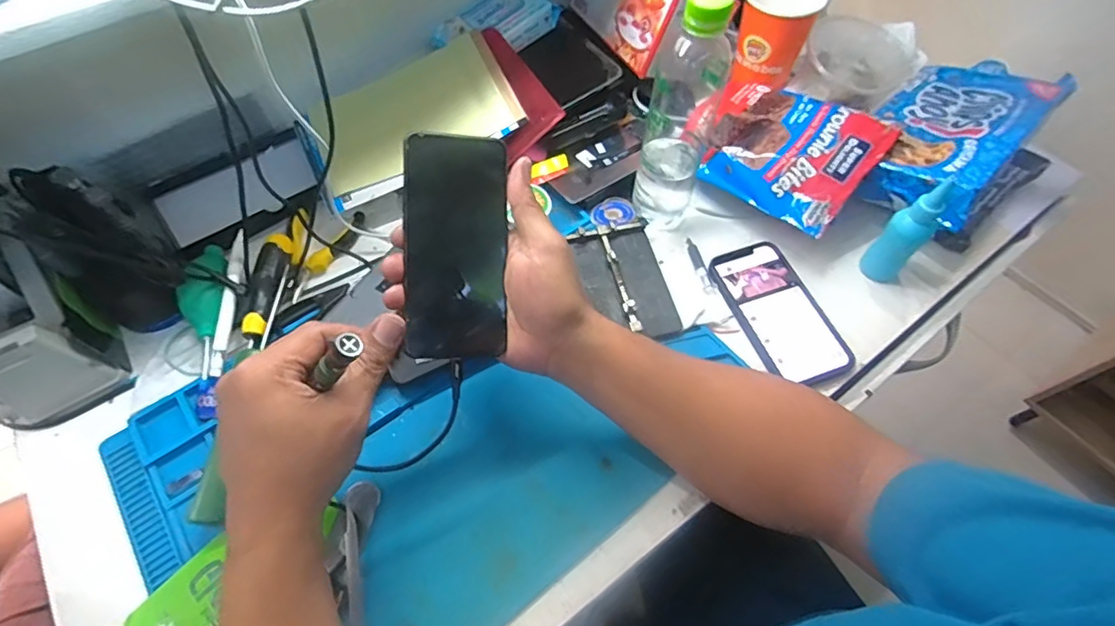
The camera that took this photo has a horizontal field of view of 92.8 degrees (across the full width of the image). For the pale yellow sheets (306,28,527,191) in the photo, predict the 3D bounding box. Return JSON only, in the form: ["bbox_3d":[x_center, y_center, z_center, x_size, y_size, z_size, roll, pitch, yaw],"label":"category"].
[{"bbox_3d":[-0.155,-0.217,0.574,0.208,0.018,0.142,-27,65,-2],"label":"pale yellow sheets"}]

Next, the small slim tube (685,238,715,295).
[{"bbox_3d":[0.143,-0.048,0.534,0.010,0.009,0.067,-9,60,-5],"label":"small slim tube"}]

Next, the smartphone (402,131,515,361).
[{"bbox_3d":[-0.071,-0.046,0.377,0.070,0.005,0.154,-1,93,-16],"label":"smartphone"}]

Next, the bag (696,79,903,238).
[{"bbox_3d":[0.229,-0.173,0.555,0.179,0.064,0.130,40,67,21],"label":"bag"}]

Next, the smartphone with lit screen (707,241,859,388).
[{"bbox_3d":[0.207,-0.004,0.498,0.075,0.014,0.144,-18,61,-10],"label":"smartphone with lit screen"}]

